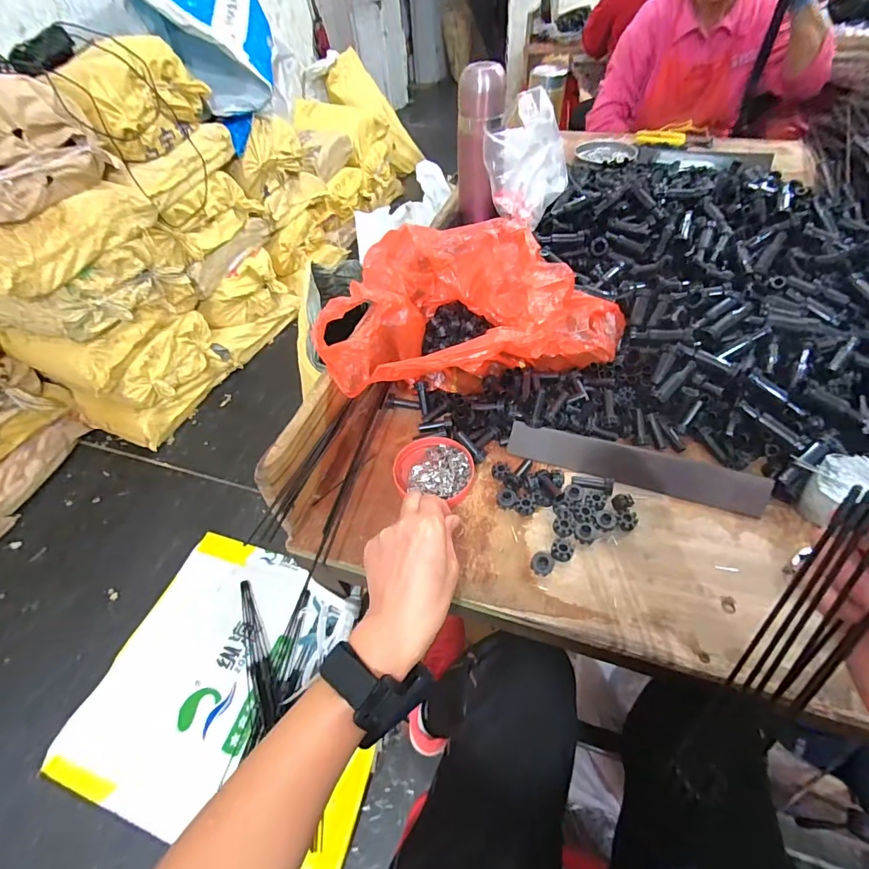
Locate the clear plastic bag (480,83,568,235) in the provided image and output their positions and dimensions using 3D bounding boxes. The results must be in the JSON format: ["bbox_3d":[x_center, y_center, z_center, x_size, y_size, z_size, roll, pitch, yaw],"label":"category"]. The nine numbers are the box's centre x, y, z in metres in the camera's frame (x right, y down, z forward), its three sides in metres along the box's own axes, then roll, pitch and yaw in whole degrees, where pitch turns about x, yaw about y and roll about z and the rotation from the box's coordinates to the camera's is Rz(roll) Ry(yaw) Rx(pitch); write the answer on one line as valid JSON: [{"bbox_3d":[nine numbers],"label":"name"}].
[{"bbox_3d":[0.138,-0.399,0.637,0.088,0.117,0.173,16,53,17],"label":"clear plastic bag"}]

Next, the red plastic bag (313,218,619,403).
[{"bbox_3d":[0.054,-0.137,0.489,0.356,0.123,0.184,-7,50,-2],"label":"red plastic bag"}]

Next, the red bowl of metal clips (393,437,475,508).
[{"bbox_3d":[0.000,0.035,0.458,0.083,0.017,0.071,11,52,13],"label":"red bowl of metal clips"}]

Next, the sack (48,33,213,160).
[{"bbox_3d":[-0.805,-0.908,1.188,0.151,0.216,0.377,9,51,12],"label":"sack"}]

